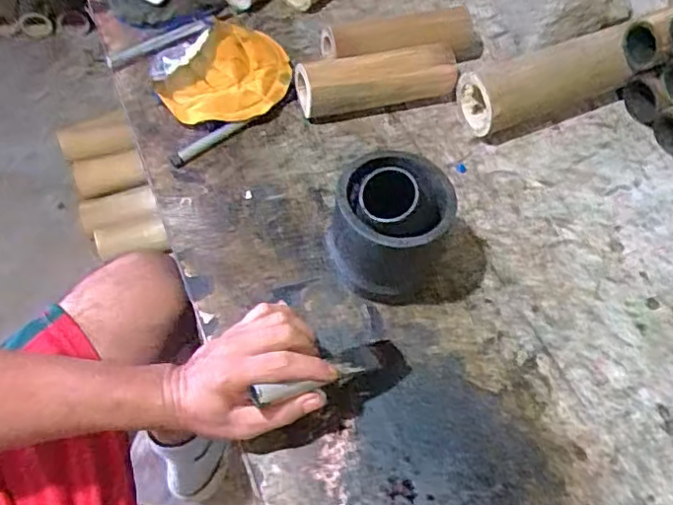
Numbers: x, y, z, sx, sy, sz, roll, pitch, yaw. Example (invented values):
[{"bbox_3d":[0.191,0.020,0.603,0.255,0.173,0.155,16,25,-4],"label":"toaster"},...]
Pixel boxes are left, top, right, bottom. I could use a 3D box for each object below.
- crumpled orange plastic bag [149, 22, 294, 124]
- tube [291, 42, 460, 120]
[{"bbox_3d":[-0.128,-0.209,0.688,0.154,0.036,0.135,-18,61,-16],"label":"crumpled orange plastic bag"},{"bbox_3d":[0.050,-0.201,0.684,0.188,0.048,0.056,-10,59,-11],"label":"tube"}]

